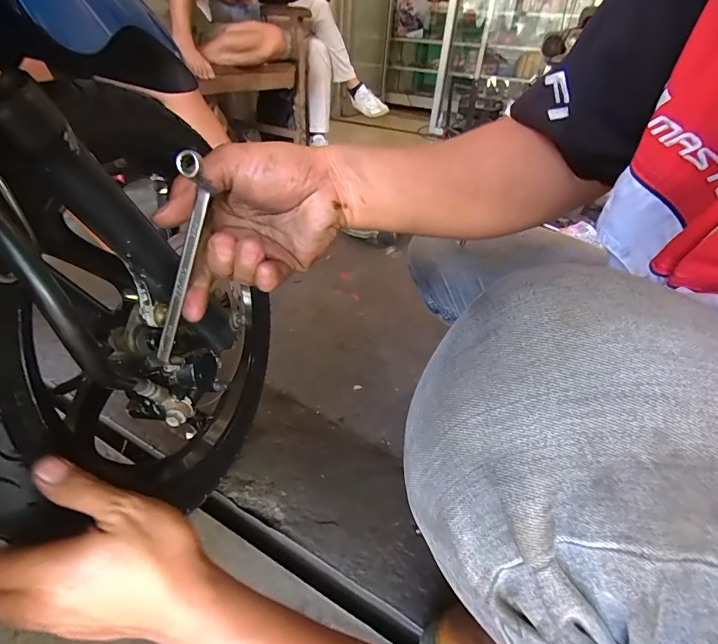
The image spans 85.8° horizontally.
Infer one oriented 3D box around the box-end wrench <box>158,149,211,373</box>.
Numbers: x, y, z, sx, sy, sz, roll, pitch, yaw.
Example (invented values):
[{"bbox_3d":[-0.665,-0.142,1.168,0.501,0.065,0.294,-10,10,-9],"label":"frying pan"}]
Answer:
[{"bbox_3d":[-0.128,-0.030,0.272,0.019,0.180,0.014,10,33,-26],"label":"box-end wrench"}]

